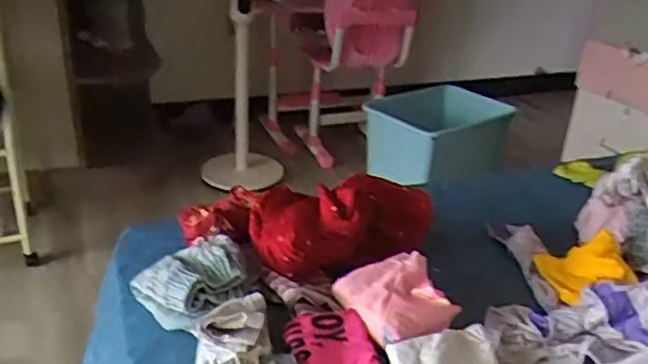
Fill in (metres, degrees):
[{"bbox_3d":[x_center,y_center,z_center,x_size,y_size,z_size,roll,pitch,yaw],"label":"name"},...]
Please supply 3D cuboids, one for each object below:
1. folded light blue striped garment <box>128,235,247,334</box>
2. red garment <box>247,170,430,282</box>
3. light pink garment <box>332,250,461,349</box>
[{"bbox_3d":[-0.183,0.139,0.881,0.144,0.063,0.127,-16,33,-34],"label":"folded light blue striped garment"},{"bbox_3d":[0.023,0.066,0.987,0.281,0.146,0.166,-19,34,-38],"label":"red garment"},{"bbox_3d":[0.102,0.154,0.860,0.126,0.044,0.123,-12,30,-29],"label":"light pink garment"}]

